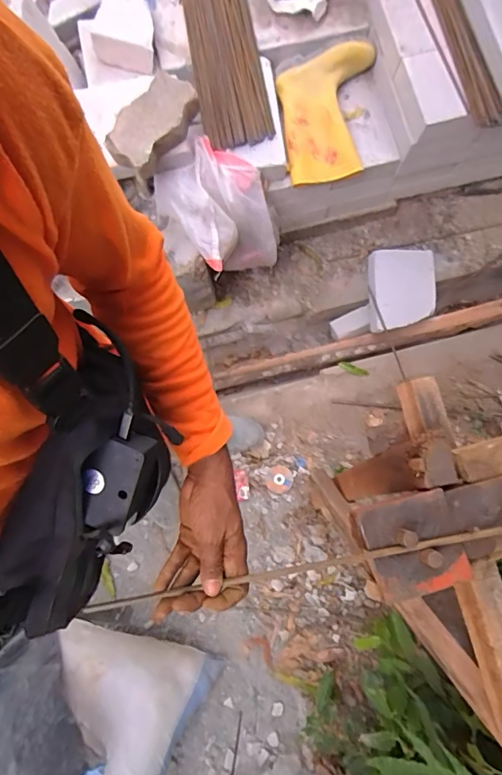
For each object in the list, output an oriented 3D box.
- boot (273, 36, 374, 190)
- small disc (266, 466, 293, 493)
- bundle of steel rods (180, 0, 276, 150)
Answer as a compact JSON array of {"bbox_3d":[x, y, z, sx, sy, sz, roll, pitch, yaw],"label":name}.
[{"bbox_3d":[0.219,-0.764,1.307,0.271,0.079,0.356,-6,80,-1],"label":"boot"},{"bbox_3d":[0.088,0.285,1.452,0.081,0.006,0.079,-2,76,6],"label":"small disc"},{"bbox_3d":[-0.070,-0.906,1.292,0.187,0.062,0.542,-10,80,-2],"label":"bundle of steel rods"}]

